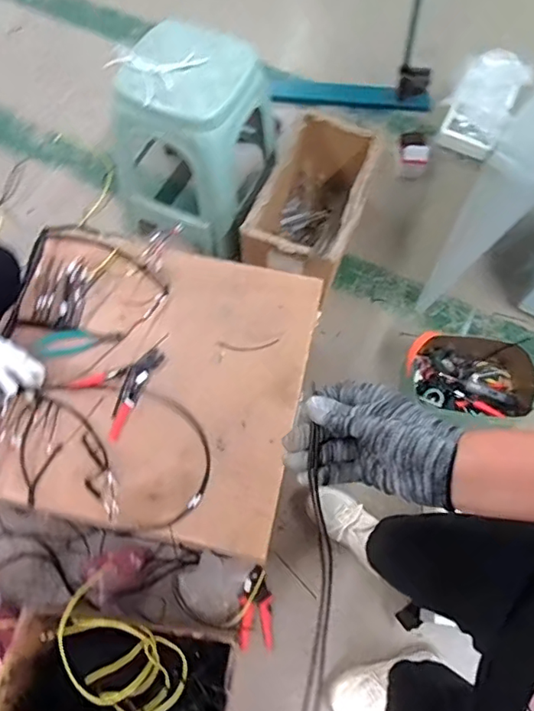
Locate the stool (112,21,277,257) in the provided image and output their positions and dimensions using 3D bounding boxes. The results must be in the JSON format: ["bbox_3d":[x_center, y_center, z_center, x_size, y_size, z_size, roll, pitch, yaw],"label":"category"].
[{"bbox_3d":[-0.197,-0.569,1.423,0.354,0.445,0.353,24,68,9],"label":"stool"}]

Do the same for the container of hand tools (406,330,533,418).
[{"bbox_3d":[0.527,0.065,1.391,0.332,0.110,0.215,1,67,0],"label":"container of hand tools"}]

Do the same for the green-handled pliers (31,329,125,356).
[{"bbox_3d":[-0.405,-0.028,1.140,0.186,0.016,0.057,-2,66,-2],"label":"green-handled pliers"}]

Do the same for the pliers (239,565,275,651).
[{"bbox_3d":[-0.023,0.562,1.187,0.071,0.023,0.164,-1,67,-1],"label":"pliers"}]

